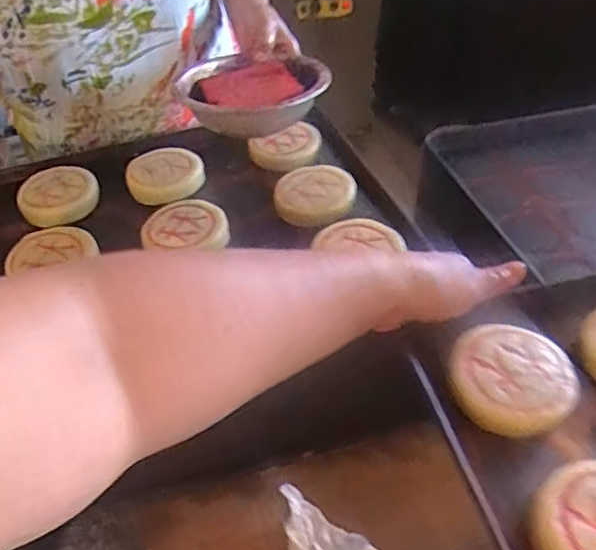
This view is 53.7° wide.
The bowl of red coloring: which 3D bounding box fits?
[{"bbox_3d":[-0.053,-0.221,0.712,0.182,0.045,0.188,-2,41,2],"label":"bowl of red coloring"}]

